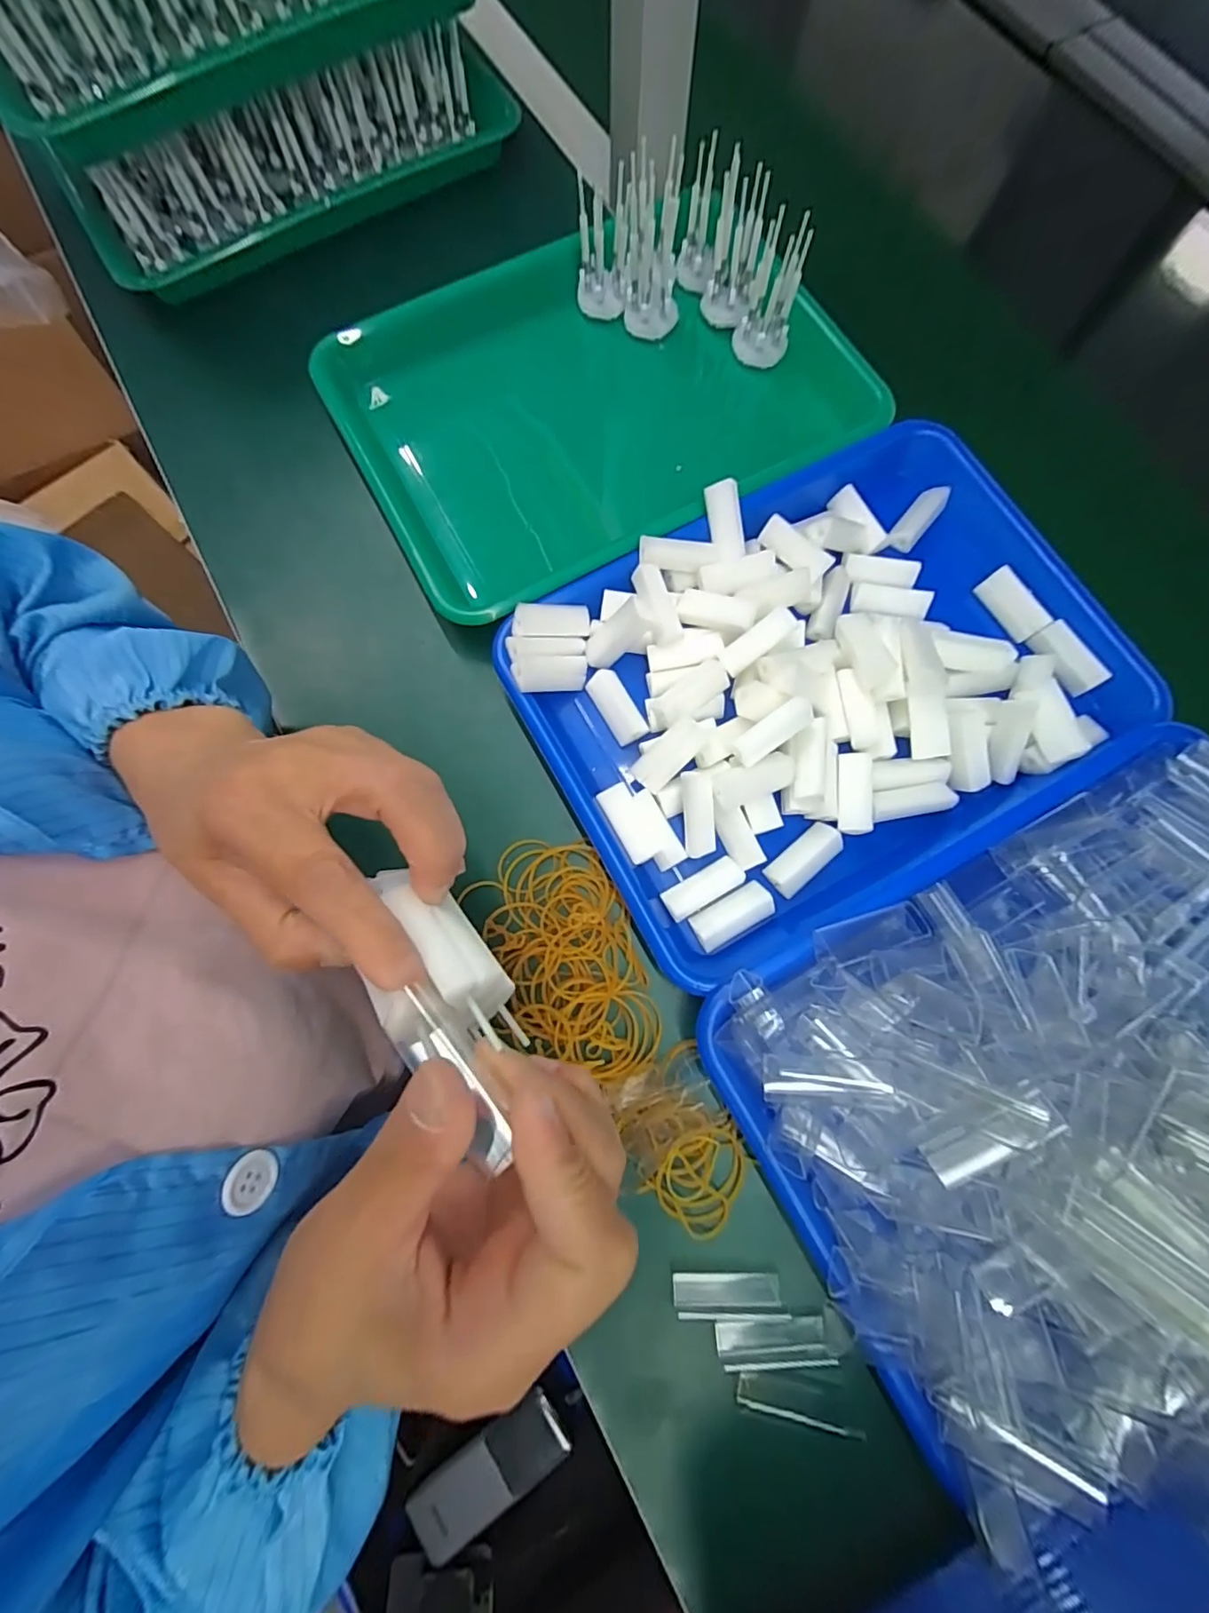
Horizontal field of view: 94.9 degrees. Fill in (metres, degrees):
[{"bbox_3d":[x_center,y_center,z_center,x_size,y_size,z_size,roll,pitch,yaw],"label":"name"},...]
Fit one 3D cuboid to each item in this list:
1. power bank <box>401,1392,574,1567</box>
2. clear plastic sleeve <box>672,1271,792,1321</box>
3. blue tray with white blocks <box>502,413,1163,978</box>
[{"bbox_3d":[-0.090,0.518,0.429,0.124,0.018,0.048,-34,79,-8],"label":"power bank"},{"bbox_3d":[0.060,0.239,0.270,0.053,0.012,0.016,5,76,1],"label":"clear plastic sleeve"},{"bbox_3d":[0.129,-0.075,0.330,0.332,0.044,0.236,-30,78,-7],"label":"blue tray with white blocks"}]

